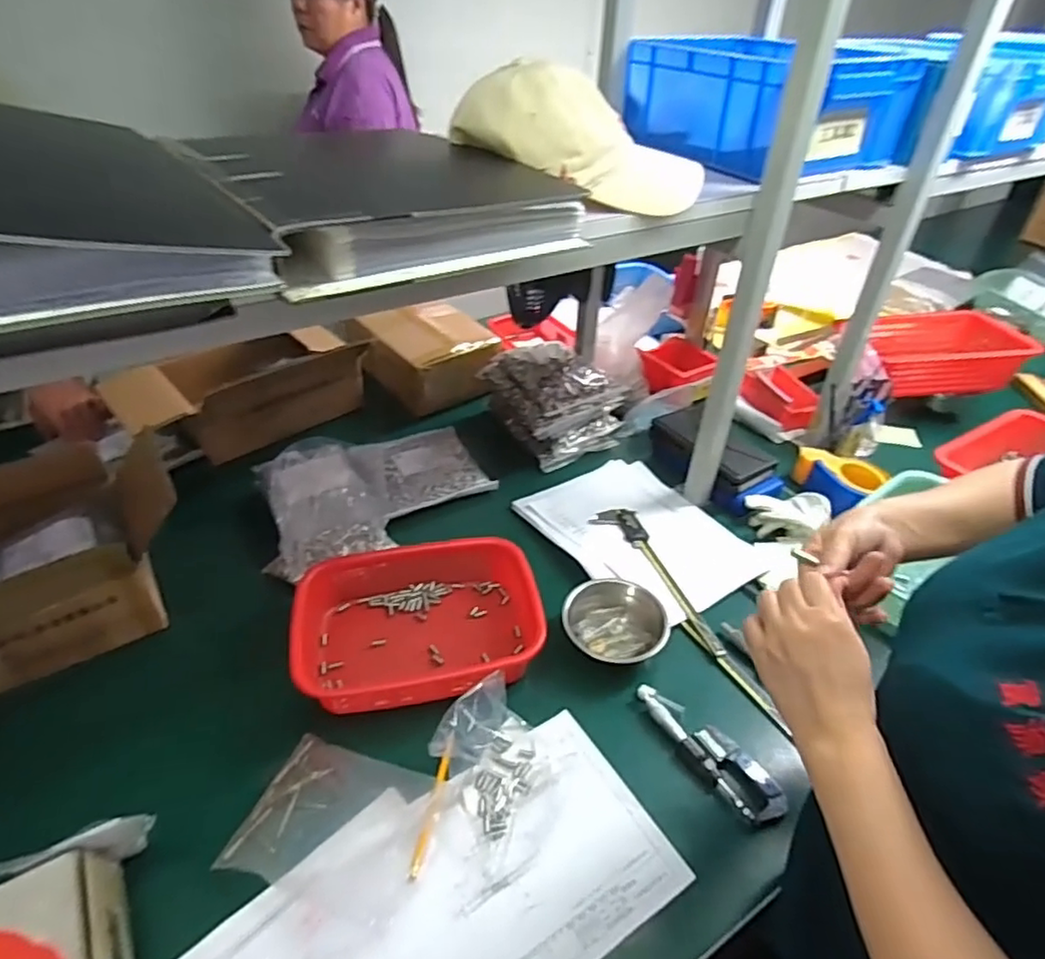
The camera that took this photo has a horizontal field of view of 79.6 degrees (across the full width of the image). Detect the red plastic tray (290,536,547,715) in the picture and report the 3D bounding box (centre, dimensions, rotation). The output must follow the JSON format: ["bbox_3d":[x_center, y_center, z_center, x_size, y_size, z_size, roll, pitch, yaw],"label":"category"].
[{"bbox_3d":[-0.133,0.170,0.805,0.290,0.070,0.226,-6,40,-12],"label":"red plastic tray"}]

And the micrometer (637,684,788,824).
[{"bbox_3d":[0.212,0.299,0.708,0.060,0.025,0.187,-24,46,-30],"label":"micrometer"}]

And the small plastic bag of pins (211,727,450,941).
[{"bbox_3d":[-0.184,0.350,0.626,0.181,0.011,0.151,13,40,12],"label":"small plastic bag of pins"}]

